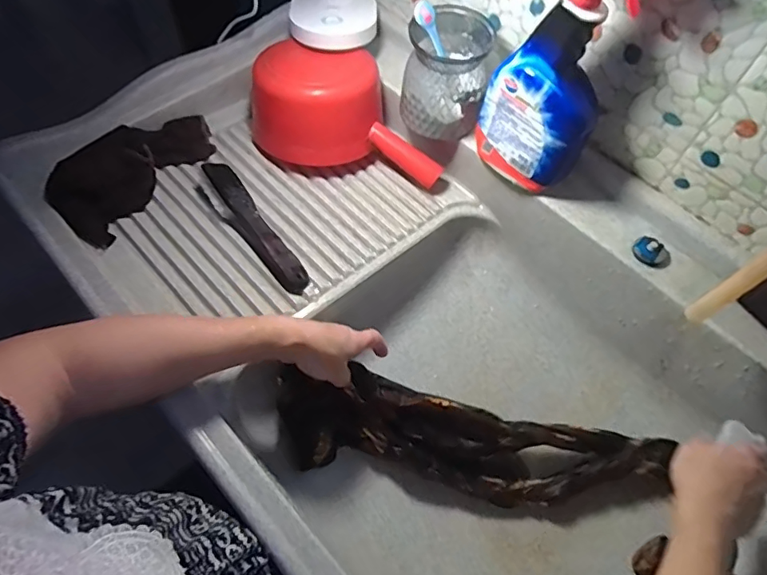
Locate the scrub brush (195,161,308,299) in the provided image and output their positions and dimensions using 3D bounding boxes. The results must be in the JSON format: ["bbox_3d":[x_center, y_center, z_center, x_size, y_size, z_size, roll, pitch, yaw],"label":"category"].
[{"bbox_3d":[-0.162,-0.076,0.631,0.049,0.033,0.210,-31,66,-19],"label":"scrub brush"}]

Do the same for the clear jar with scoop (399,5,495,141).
[{"bbox_3d":[0.077,-0.267,0.651,0.100,0.112,0.104,8,60,2],"label":"clear jar with scoop"}]

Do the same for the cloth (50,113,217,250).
[{"bbox_3d":[-0.317,-0.157,0.660,0.105,0.017,0.223,38,62,-8],"label":"cloth"}]

